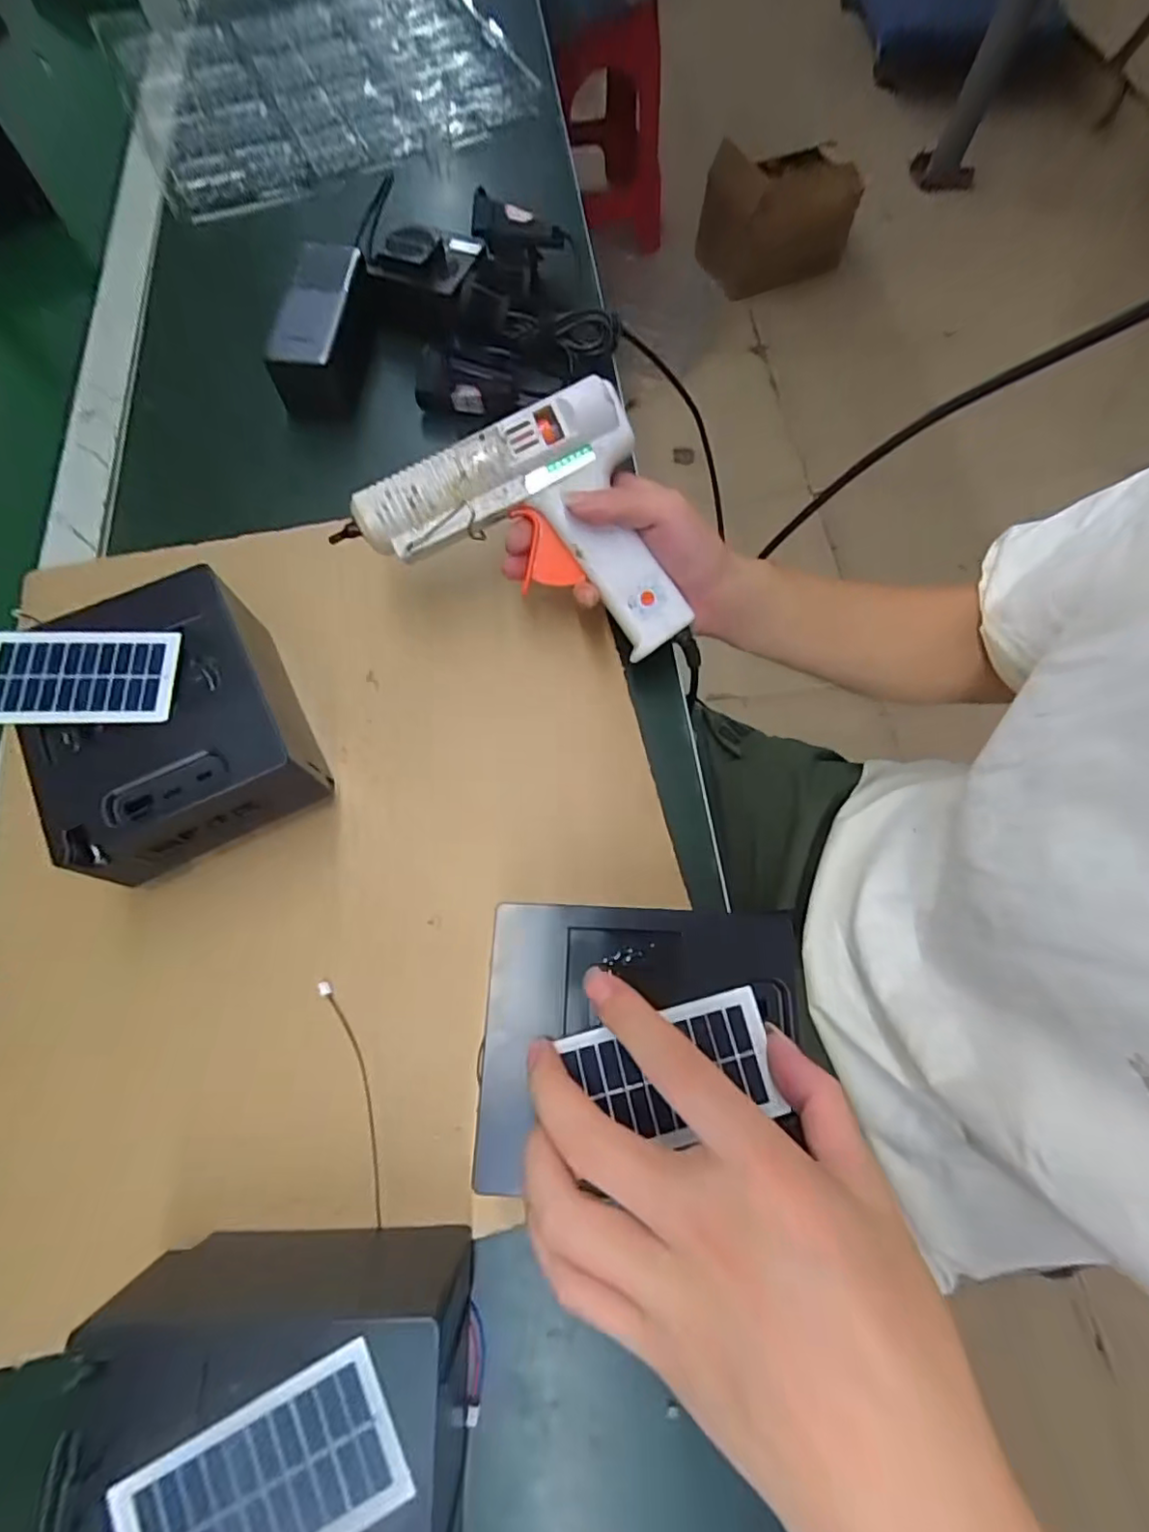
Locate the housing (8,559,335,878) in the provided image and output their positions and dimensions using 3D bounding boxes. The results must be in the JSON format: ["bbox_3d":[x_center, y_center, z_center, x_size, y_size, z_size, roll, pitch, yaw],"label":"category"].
[{"bbox_3d":[-0.219,-0.019,0.344,0.121,0.079,0.144,-25,72,-11],"label":"housing"}]

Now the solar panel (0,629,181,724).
[{"bbox_3d":[-0.258,-0.047,0.313,0.092,0.010,0.051,-3,69,-3],"label":"solar panel"}]

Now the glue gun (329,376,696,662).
[{"bbox_3d":[-0.019,-0.167,0.375,0.204,0.040,0.131,19,95,-8],"label":"glue gun"}]

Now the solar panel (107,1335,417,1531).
[{"bbox_3d":[-0.109,0.252,0.209,0.092,0.004,0.049,-25,72,-11],"label":"solar panel"}]

